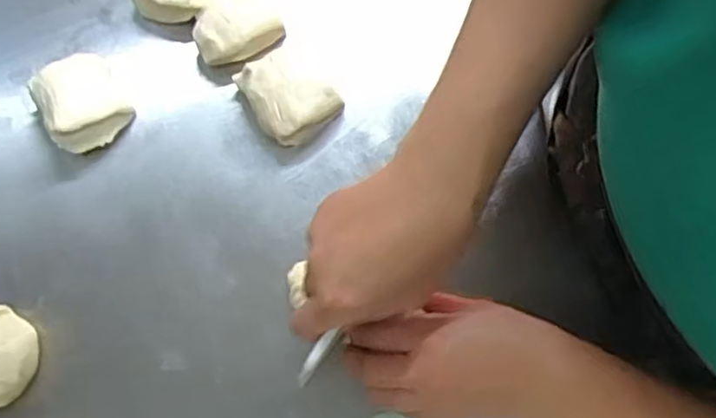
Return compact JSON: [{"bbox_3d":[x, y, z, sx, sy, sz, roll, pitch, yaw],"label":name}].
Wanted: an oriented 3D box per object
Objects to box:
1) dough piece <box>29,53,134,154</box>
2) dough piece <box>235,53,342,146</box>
[{"bbox_3d":[-0.199,-0.078,0.485,0.057,0.036,0.068,-34,77,-7],"label":"dough piece"},{"bbox_3d":[-0.050,-0.080,0.485,0.053,0.033,0.070,-38,77,-8],"label":"dough piece"}]

